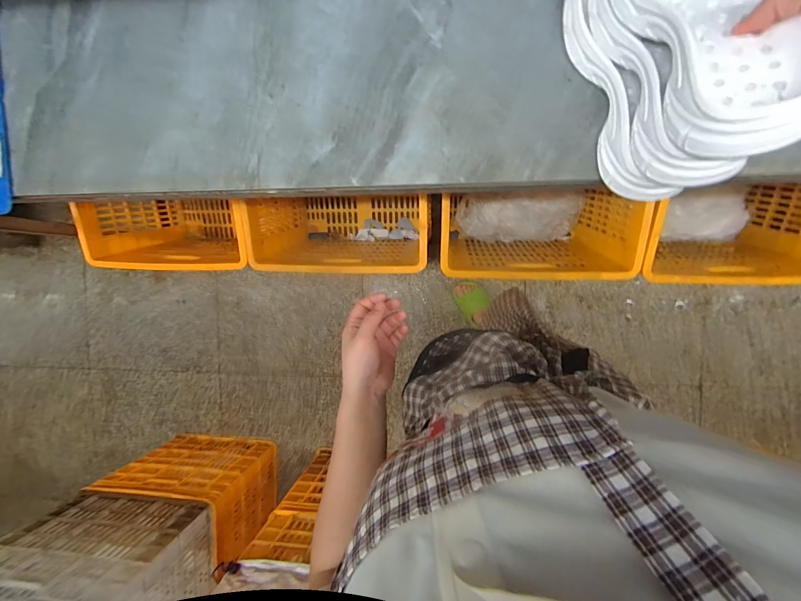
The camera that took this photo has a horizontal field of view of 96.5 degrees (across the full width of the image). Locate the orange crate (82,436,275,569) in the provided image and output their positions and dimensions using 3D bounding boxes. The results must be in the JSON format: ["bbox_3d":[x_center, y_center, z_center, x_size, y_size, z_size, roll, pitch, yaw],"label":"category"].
[{"bbox_3d":[-0.764,0.732,1.345,0.483,0.401,0.300,-2,94,7],"label":"orange crate"}]

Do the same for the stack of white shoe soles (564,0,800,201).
[{"bbox_3d":[0.246,-0.235,0.316,0.115,0.133,0.261,-12,93,7],"label":"stack of white shoe soles"}]

